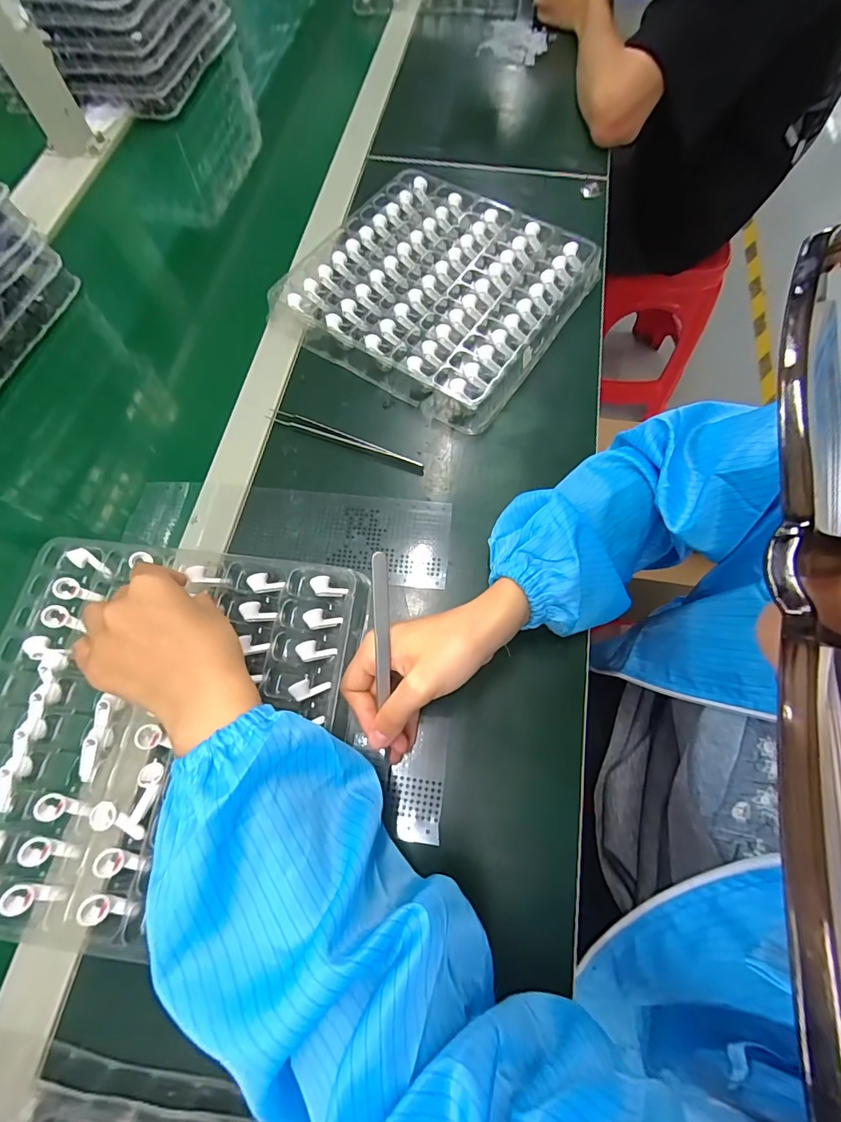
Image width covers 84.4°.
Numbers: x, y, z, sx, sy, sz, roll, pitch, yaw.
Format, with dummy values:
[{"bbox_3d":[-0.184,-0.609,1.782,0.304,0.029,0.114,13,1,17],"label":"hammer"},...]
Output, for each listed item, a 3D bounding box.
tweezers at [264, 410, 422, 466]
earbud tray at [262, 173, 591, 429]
[{"bbox_3d":[-0.071,-0.112,0.422,0.152,0.008,0.011,21,72,9],"label":"tweezers"},{"bbox_3d":[0.017,-0.285,0.473,0.256,0.025,0.251,33,74,12],"label":"earbud tray"}]

